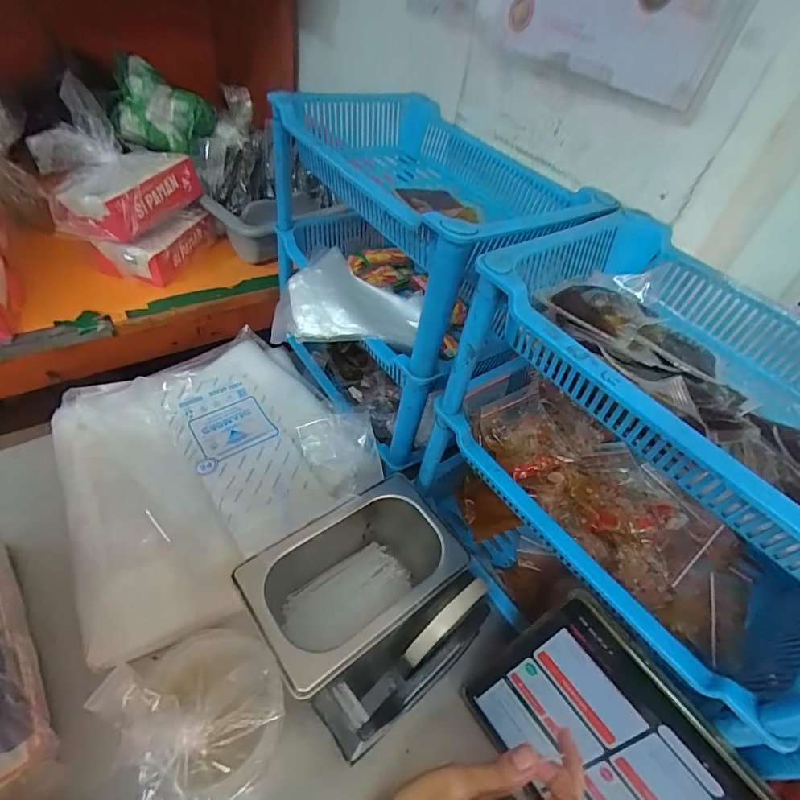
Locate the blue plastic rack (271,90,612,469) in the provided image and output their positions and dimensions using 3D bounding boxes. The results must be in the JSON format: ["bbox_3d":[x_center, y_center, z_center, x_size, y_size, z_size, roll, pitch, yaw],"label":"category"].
[{"bbox_3d":[-0.006,-0.148,0.533,0.227,0.307,0.340,-26,57,-31],"label":"blue plastic rack"}]

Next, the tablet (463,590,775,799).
[{"bbox_3d":[0.169,0.279,0.303,0.010,0.160,0.252,-6,46,-48],"label":"tablet"}]

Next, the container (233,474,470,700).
[{"bbox_3d":[-0.039,0.167,0.408,0.169,0.104,0.109,-26,57,-31],"label":"container"}]

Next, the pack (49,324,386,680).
[{"bbox_3d":[-0.209,0.057,0.489,0.303,0.039,0.311,-27,58,-32],"label":"pack"}]

